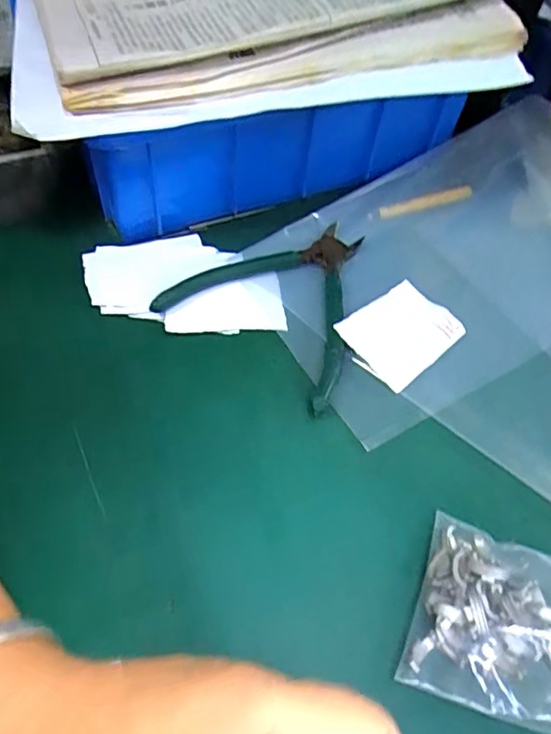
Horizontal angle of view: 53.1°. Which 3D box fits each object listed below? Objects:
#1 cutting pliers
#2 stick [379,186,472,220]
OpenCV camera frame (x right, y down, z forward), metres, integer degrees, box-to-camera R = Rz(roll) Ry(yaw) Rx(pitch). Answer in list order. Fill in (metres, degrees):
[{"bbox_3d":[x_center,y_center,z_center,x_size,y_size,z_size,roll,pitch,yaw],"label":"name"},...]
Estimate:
[{"bbox_3d":[0.012,-0.049,0.346,0.117,0.009,0.133,30,58,16],"label":"cutting pliers"},{"bbox_3d":[0.111,-0.123,0.409,0.077,0.004,0.011,-15,58,-16],"label":"stick"}]

